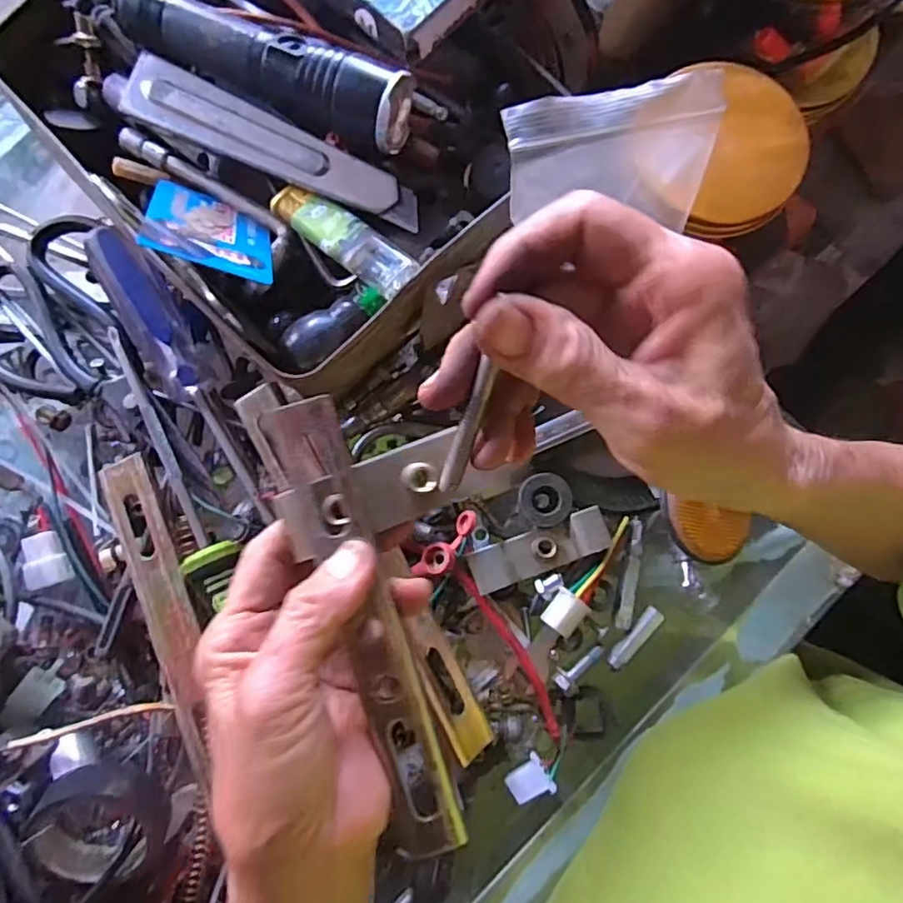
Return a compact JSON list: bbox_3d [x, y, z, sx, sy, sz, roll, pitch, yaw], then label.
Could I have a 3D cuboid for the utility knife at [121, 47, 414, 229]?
[{"bbox_3d":[-0.087,-0.149,0.290,0.157,0.009,0.027,26,85,2],"label":"utility knife"}]

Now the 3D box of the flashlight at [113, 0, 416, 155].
[{"bbox_3d":[-0.090,-0.182,0.278,0.142,0.031,0.034,21,85,2],"label":"flashlight"}]

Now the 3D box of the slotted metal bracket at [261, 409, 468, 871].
[{"bbox_3d":[-0.032,0.068,0.230,0.027,0.006,0.179,-16,92,-2],"label":"slotted metal bracket"}]

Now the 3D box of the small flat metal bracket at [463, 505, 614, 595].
[{"bbox_3d":[0.046,0.052,0.310,0.072,0.010,0.022,-21,85,-2],"label":"small flat metal bracket"}]

